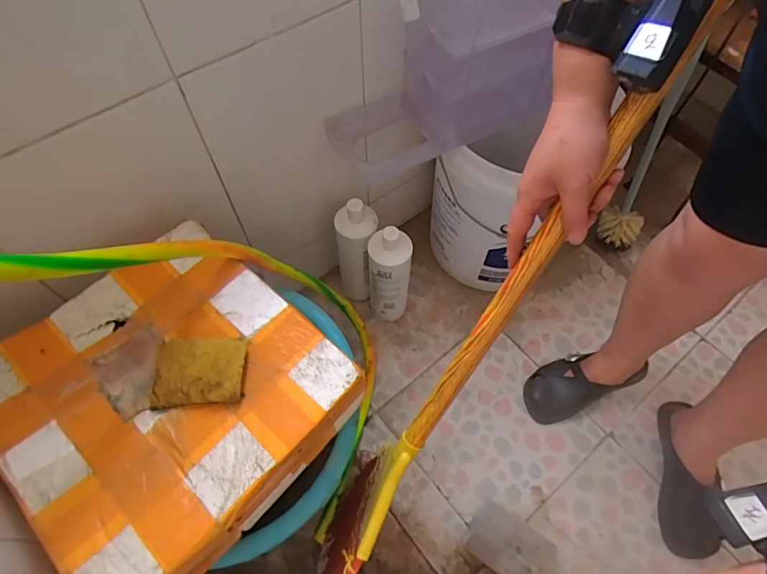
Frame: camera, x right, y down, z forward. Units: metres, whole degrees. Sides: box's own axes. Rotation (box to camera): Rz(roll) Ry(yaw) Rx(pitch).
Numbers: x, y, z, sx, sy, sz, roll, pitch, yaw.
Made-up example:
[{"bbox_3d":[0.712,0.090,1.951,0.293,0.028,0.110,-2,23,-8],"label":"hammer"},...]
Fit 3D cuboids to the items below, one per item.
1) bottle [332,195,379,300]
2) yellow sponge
[{"bbox_3d":[-0.049,-0.057,0.854,0.072,0.267,0.063,-3,62,-4],"label":"bottle"},{"bbox_3d":[-0.182,0.082,0.459,0.087,0.024,0.065,-1,62,-3],"label":"yellow sponge"}]

